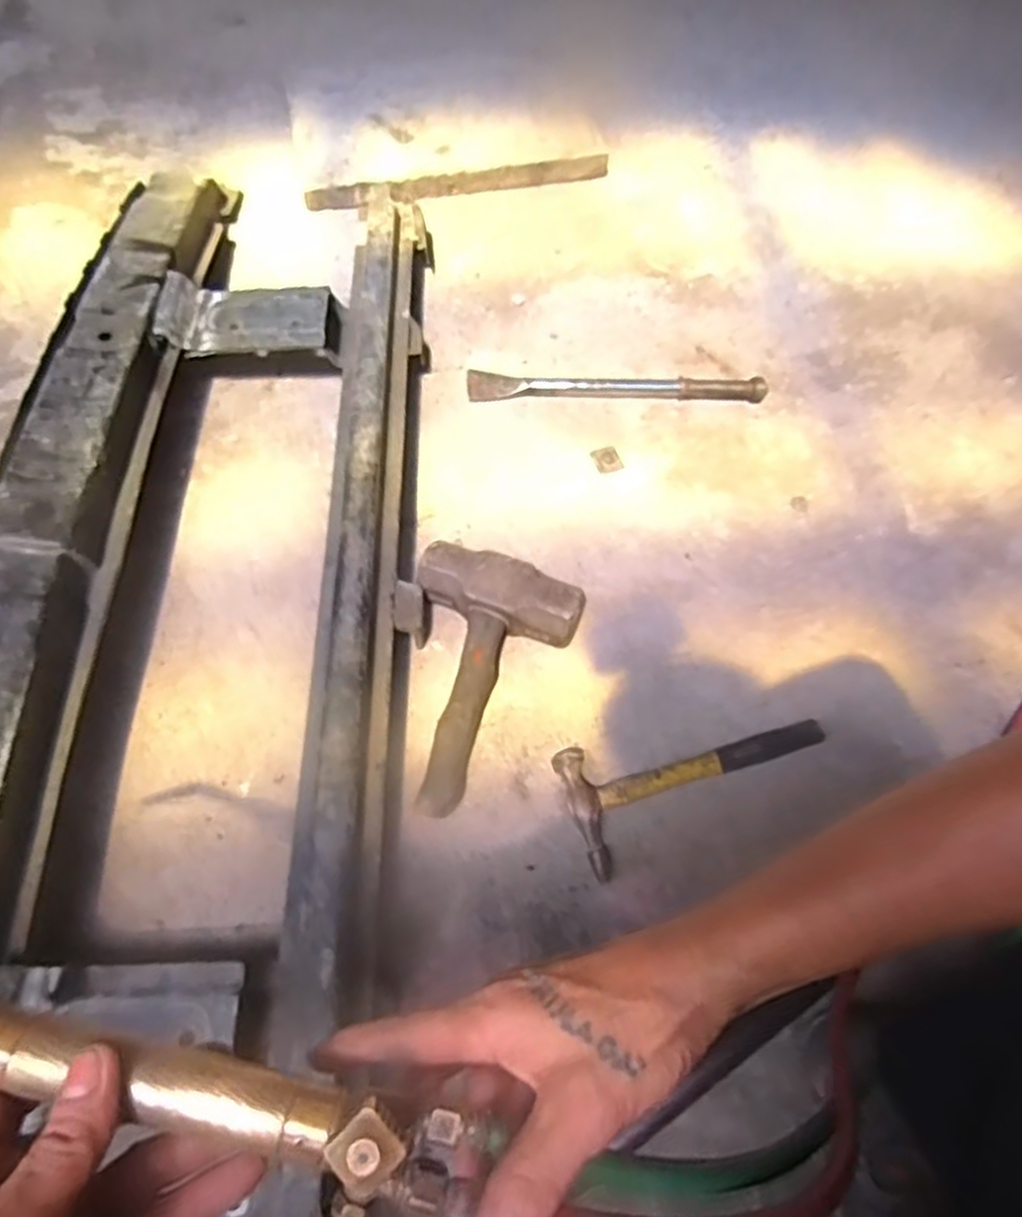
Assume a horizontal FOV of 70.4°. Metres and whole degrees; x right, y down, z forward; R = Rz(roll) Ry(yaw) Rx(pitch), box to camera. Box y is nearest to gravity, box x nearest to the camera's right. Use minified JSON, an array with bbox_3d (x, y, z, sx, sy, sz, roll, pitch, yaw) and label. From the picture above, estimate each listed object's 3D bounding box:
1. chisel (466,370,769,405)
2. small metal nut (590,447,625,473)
[{"bbox_3d":[0.125,-0.263,0.860,0.345,0.032,0.033,1,63,-3],"label":"chisel"},{"bbox_3d":[0.110,-0.171,0.829,0.032,0.005,0.037,-16,65,-11],"label":"small metal nut"}]

